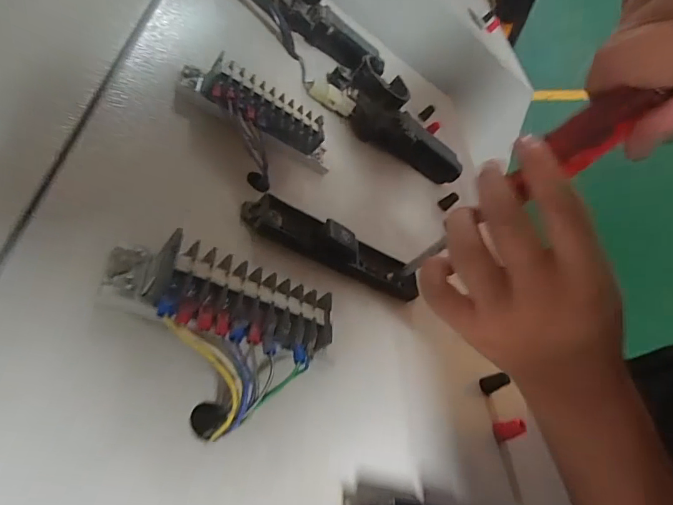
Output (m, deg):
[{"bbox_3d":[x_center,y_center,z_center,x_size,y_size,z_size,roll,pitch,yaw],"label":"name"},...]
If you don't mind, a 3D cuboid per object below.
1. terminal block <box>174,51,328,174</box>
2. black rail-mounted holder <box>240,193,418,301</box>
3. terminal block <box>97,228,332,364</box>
[{"bbox_3d":[-0.050,-0.096,0.309,0.117,0.031,0.039,19,41,-34],"label":"terminal block"},{"bbox_3d":[0.002,-0.004,0.293,0.133,0.021,0.029,26,44,-29],"label":"black rail-mounted holder"},{"bbox_3d":[-0.048,0.022,0.200,0.105,0.026,0.039,21,46,-24],"label":"terminal block"}]

